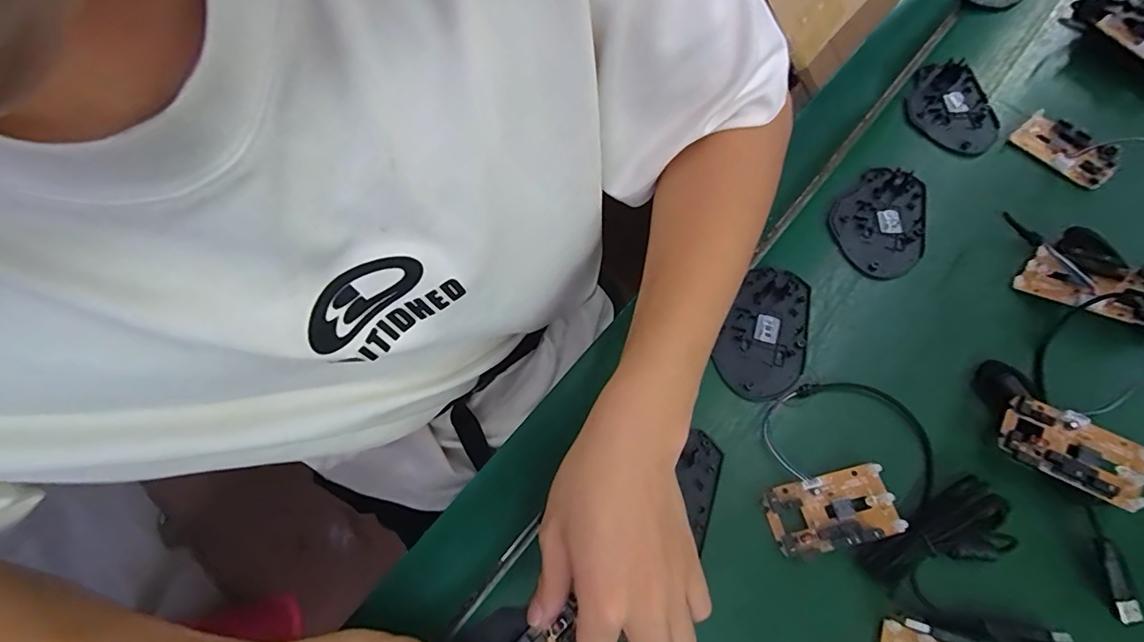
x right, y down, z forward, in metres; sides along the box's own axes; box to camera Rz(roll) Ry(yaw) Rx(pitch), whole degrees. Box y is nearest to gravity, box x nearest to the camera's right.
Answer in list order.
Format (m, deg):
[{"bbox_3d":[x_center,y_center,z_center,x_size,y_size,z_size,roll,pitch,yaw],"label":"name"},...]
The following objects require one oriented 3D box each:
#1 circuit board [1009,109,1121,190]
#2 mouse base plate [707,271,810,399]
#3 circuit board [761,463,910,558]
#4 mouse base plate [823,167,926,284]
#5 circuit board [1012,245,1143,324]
[{"bbox_3d":[0.434,-0.151,0.439,0.042,0.013,0.079,-34,69,-12],"label":"circuit board"},{"bbox_3d":[0.150,0.008,0.386,0.061,0.005,0.109,23,69,12],"label":"mouse base plate"},{"bbox_3d":[0.172,0.126,0.330,0.078,0.013,0.045,-14,66,-3],"label":"circuit board"},{"bbox_3d":[0.258,-0.085,0.421,0.073,0.008,0.106,20,68,11],"label":"mouse base plate"},{"bbox_3d":[0.384,-0.027,0.370,0.037,0.019,0.079,-46,45,-16],"label":"circuit board"}]

